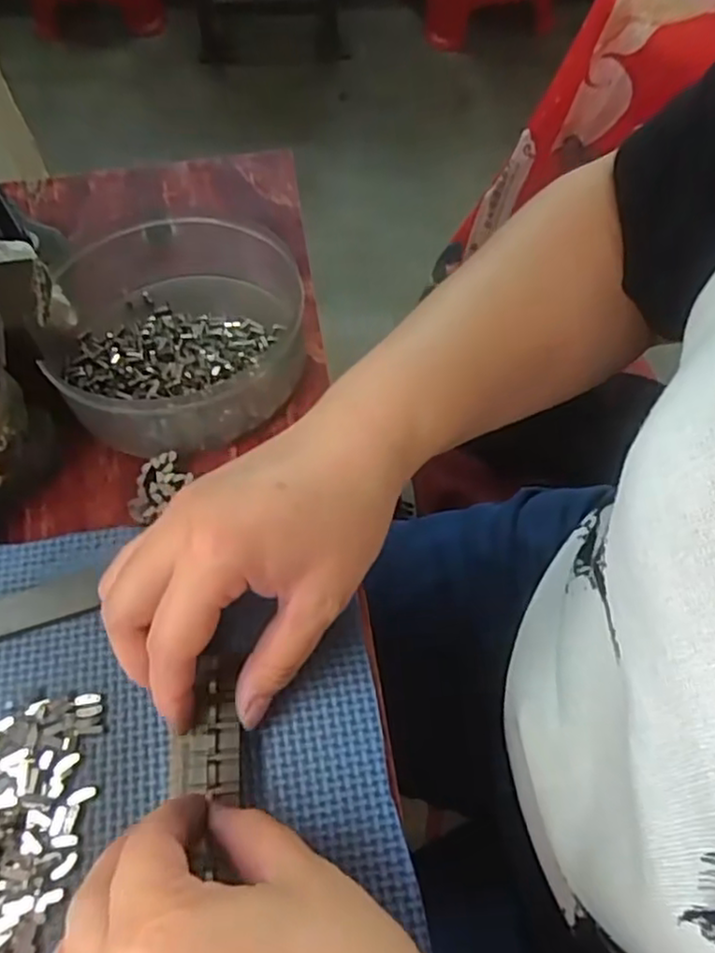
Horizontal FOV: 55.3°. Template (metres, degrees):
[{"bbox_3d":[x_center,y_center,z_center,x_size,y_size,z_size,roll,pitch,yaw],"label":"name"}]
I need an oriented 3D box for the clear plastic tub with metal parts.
[{"bbox_3d":[-0.106,-0.080,0.369,0.151,0.040,0.133,10,58,7],"label":"clear plastic tub with metal parts"}]

